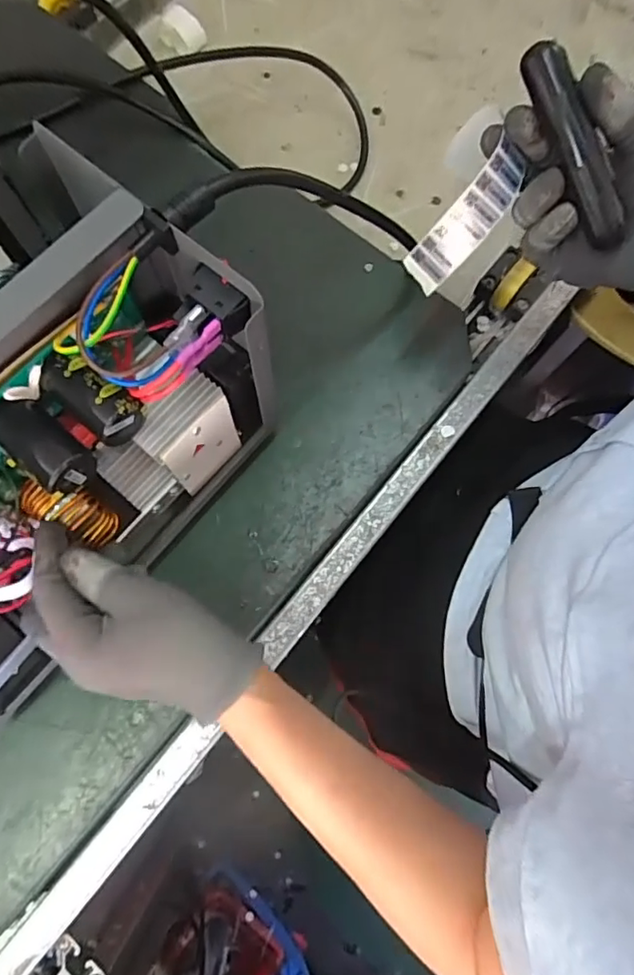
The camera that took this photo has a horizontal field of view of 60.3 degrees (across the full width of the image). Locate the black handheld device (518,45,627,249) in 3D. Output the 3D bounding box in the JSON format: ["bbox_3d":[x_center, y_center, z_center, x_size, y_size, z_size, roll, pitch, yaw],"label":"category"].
[{"bbox_3d":[0.147,-0.195,0.312,0.022,0.020,0.109,-23,93,-7],"label":"black handheld device"}]

